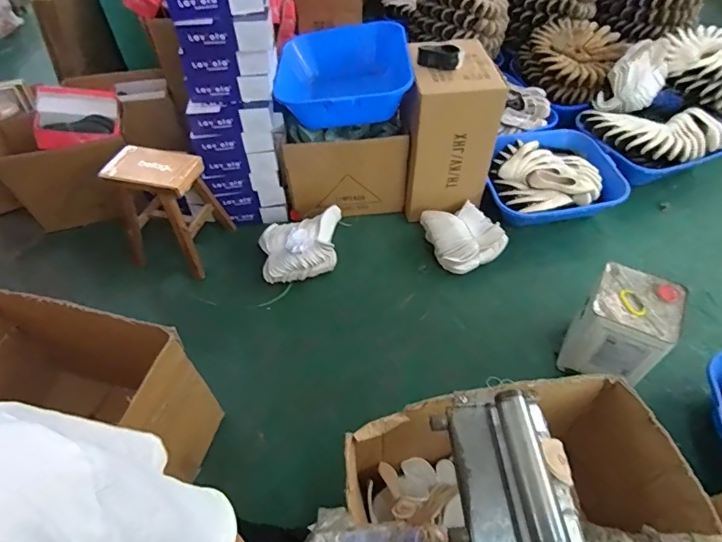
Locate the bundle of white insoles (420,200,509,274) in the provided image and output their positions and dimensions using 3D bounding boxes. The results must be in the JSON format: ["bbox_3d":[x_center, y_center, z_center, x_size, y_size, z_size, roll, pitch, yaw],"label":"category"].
[{"bbox_3d":[0.428,-0.151,1.917,0.274,0.171,0.282,-14,51,-9],"label":"bundle of white insoles"}]

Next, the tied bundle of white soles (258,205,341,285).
[{"bbox_3d":[-0.235,-0.091,1.904,0.345,0.139,0.279,-10,51,-6],"label":"tied bundle of white soles"}]

